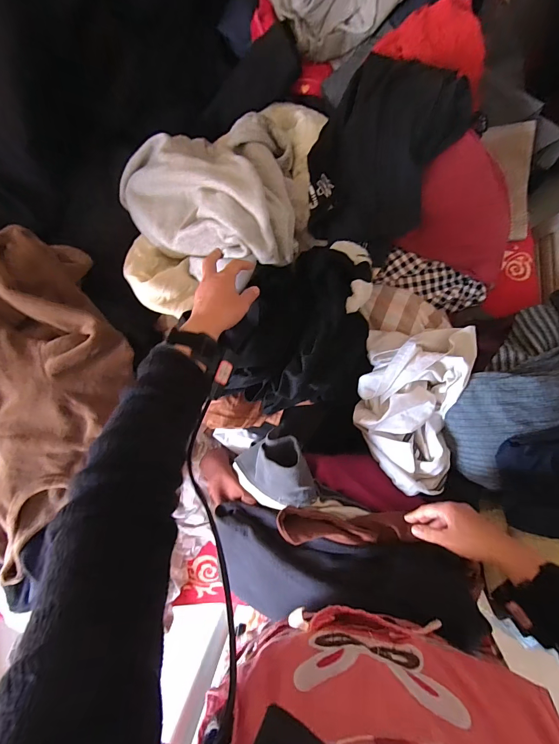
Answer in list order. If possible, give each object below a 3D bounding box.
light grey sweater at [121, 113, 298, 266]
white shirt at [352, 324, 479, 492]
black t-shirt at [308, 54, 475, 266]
[{"bbox_3d":[-0.151,-0.335,0.625,0.348,0.163,0.286,-2,90,6],"label":"light grey sweater"},{"bbox_3d":[0.247,0.061,0.643,0.195,0.087,0.318,10,91,5],"label":"white shirt"},{"bbox_3d":[0.183,-0.397,0.641,0.235,0.103,0.312,24,92,5],"label":"black t-shirt"}]

